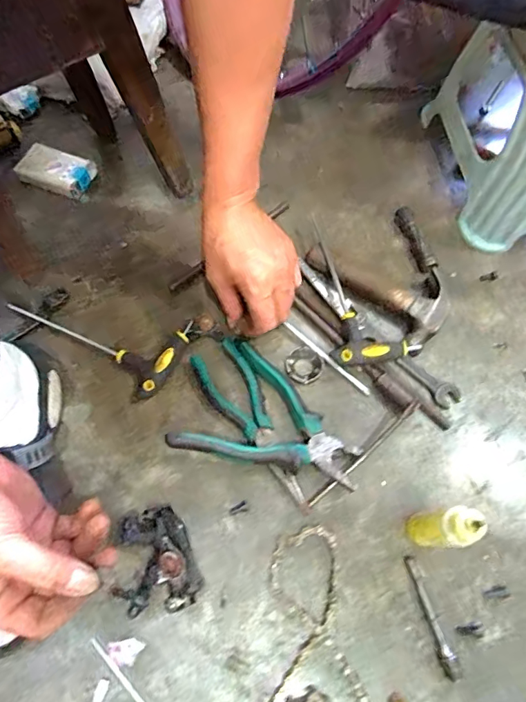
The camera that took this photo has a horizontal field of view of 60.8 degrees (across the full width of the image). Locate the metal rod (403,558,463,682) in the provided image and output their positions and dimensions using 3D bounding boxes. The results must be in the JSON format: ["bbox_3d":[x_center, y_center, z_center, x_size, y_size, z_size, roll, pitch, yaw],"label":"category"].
[{"bbox_3d":[0.148,0.233,0.395,0.010,0.013,0.096,-14,66,-9],"label":"metal rod"}]

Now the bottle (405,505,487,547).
[{"bbox_3d":[0.151,0.150,0.381,0.022,0.119,0.029,-7,65,-6],"label":"bottle"}]

